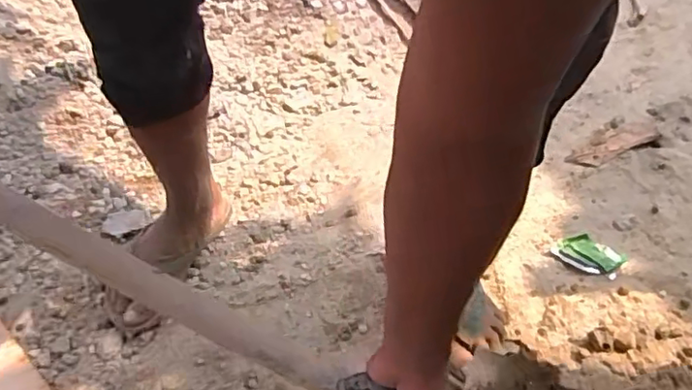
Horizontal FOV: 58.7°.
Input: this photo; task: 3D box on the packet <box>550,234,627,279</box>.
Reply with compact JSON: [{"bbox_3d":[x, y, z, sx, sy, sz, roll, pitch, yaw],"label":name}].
[{"bbox_3d":[0.381,0.097,0.968,0.069,0.017,0.095,-35,58,-28],"label":"packet"}]

